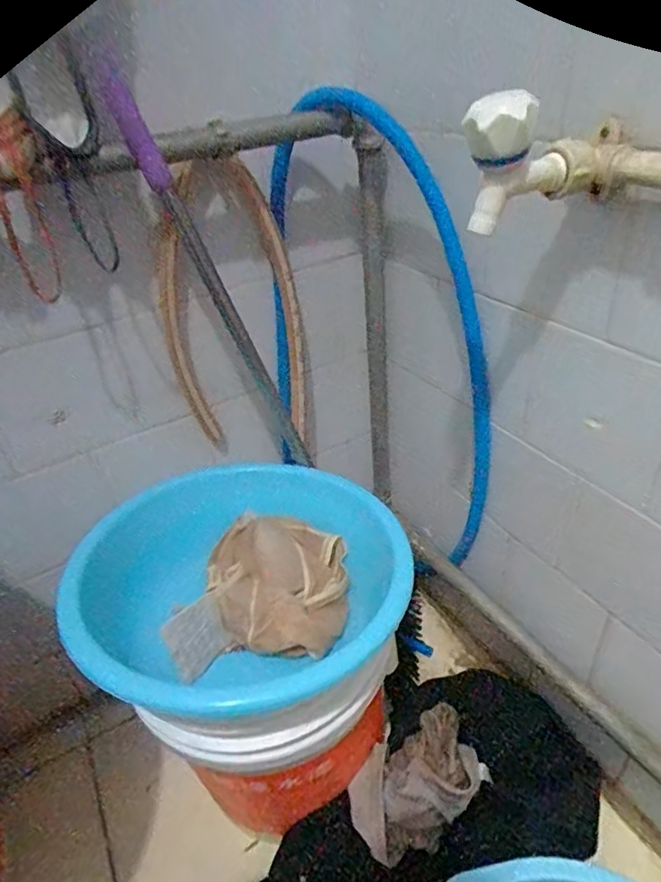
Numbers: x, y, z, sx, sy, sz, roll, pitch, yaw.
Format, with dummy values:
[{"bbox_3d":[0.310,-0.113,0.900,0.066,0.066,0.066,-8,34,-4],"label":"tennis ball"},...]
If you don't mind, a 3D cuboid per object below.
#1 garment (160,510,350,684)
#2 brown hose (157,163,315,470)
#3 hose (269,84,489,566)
[{"bbox_3d":[-0.067,0.159,0.605,0.167,0.054,0.210,-1,36,8],"label":"garment"},{"bbox_3d":[-0.115,-0.138,0.666,0.176,0.355,0.075,-17,37,-13],"label":"brown hose"},{"bbox_3d":[0.062,-0.104,0.707,0.317,0.591,0.076,11,40,23],"label":"hose"}]

